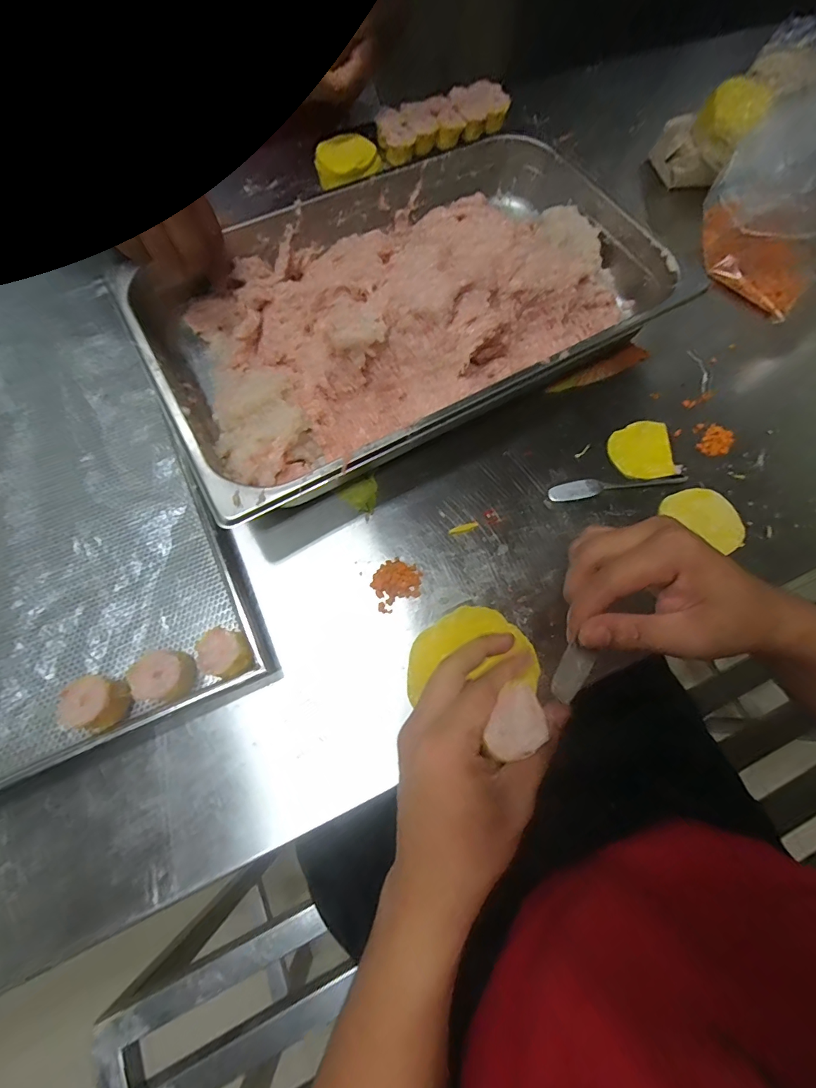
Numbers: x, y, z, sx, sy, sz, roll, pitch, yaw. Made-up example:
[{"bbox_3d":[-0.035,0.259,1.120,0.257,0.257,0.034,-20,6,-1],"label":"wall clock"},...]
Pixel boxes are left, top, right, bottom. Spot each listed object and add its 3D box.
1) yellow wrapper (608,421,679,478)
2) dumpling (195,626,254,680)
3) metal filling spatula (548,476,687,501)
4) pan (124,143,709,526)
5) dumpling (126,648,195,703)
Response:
[{"bbox_3d":[0.238,-0.095,0.439,0.059,0.007,0.059,-6,72,-4],"label":"yellow wrapper"},{"bbox_3d":[-0.149,0.091,0.357,0.048,0.029,0.037,15,72,3],"label":"dumpling"},{"bbox_3d":[0.206,-0.058,0.426,0.134,0.009,0.018,-7,72,-4],"label":"metal filling spatula"},{"bbox_3d":[-0.001,-0.252,0.437,0.500,0.091,0.316,-28,75,-10],"label":"pan"},{"bbox_3d":[-0.195,0.106,0.349,0.042,0.031,0.037,-1,72,-2],"label":"dumpling"}]

